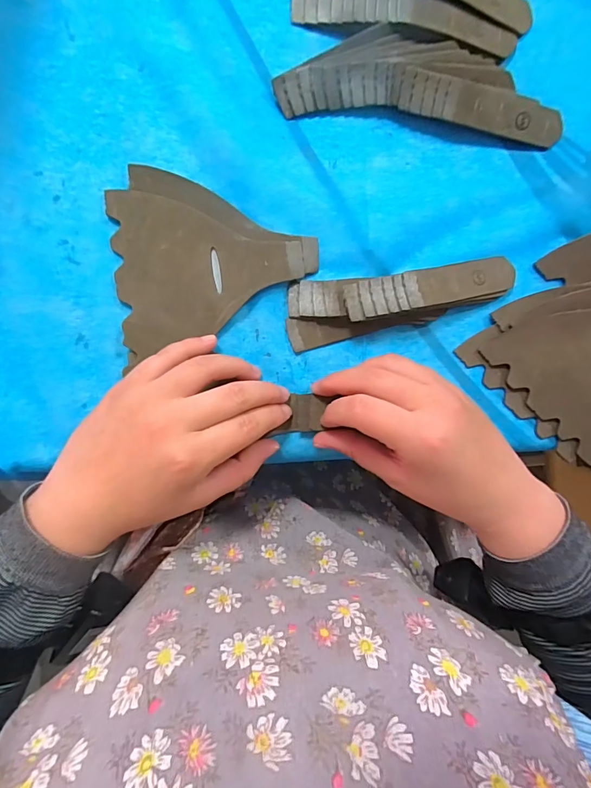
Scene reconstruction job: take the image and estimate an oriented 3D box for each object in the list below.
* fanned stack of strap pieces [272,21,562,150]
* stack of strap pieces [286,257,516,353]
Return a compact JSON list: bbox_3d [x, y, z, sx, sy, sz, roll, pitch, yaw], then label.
[{"bbox_3d":[0.094,-0.227,0.304,0.208,0.018,0.065,2,88,-7],"label":"fanned stack of strap pieces"},{"bbox_3d":[0.079,-0.072,0.296,0.170,0.021,0.043,-14,90,-7],"label":"stack of strap pieces"}]

